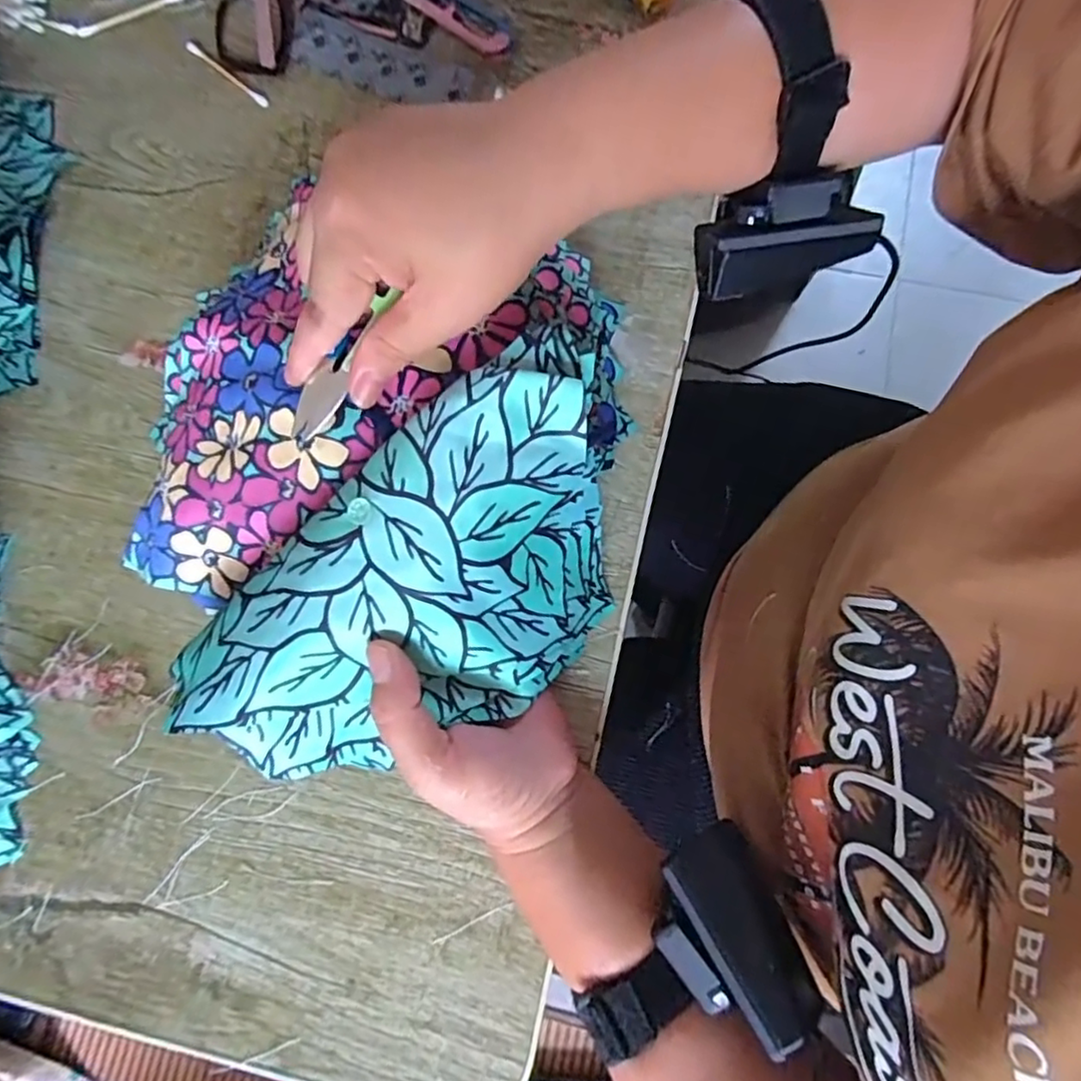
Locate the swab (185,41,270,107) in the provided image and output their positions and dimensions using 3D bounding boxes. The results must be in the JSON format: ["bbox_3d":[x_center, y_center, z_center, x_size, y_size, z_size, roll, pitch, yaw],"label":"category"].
[{"bbox_3d":[-0.194,-0.289,0.390,0.071,0.004,0.007,40,82,7],"label":"swab"}]

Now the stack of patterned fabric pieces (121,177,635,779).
[{"bbox_3d":[-0.071,-0.026,0.283,0.211,0.097,0.237,7,79,1],"label":"stack of patterned fabric pieces"}]

